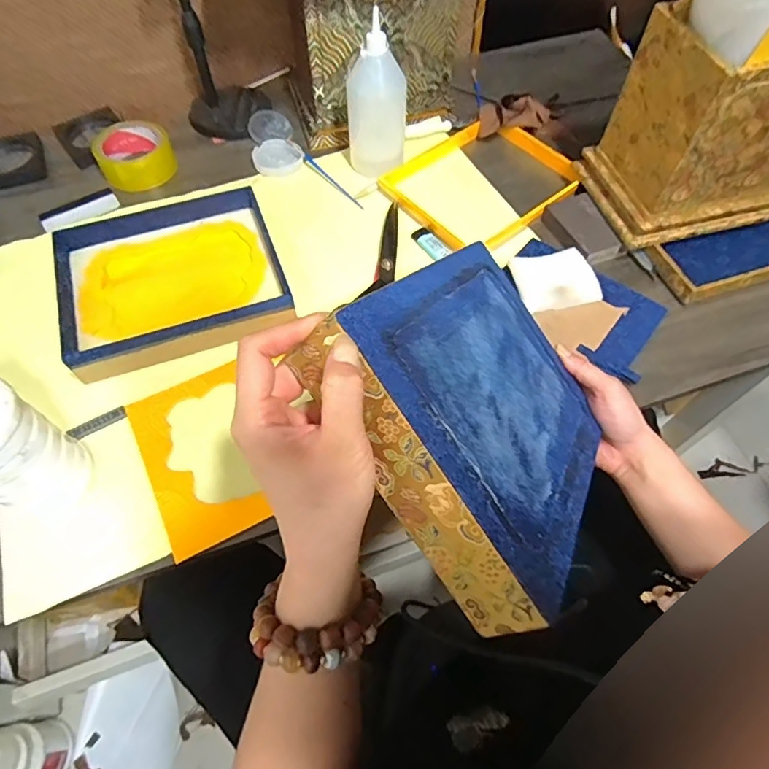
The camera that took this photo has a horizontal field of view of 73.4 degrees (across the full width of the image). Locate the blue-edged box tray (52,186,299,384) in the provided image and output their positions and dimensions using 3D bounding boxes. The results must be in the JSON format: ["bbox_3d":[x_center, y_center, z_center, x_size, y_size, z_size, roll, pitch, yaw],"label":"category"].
[{"bbox_3d":[-0.253,-0.132,0.616,0.247,0.036,0.229,-18,61,-11],"label":"blue-edged box tray"}]

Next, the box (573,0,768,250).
[{"bbox_3d":[0.406,-0.316,0.564,0.243,0.325,0.177,-14,61,-9],"label":"box"}]

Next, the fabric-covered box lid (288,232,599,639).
[{"bbox_3d":[0.073,0.011,0.379,0.201,0.042,0.240,55,37,-4],"label":"fabric-covered box lid"}]

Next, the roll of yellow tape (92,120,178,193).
[{"bbox_3d":[-0.352,-0.326,0.730,0.098,0.055,0.098,0,60,0],"label":"roll of yellow tape"}]

